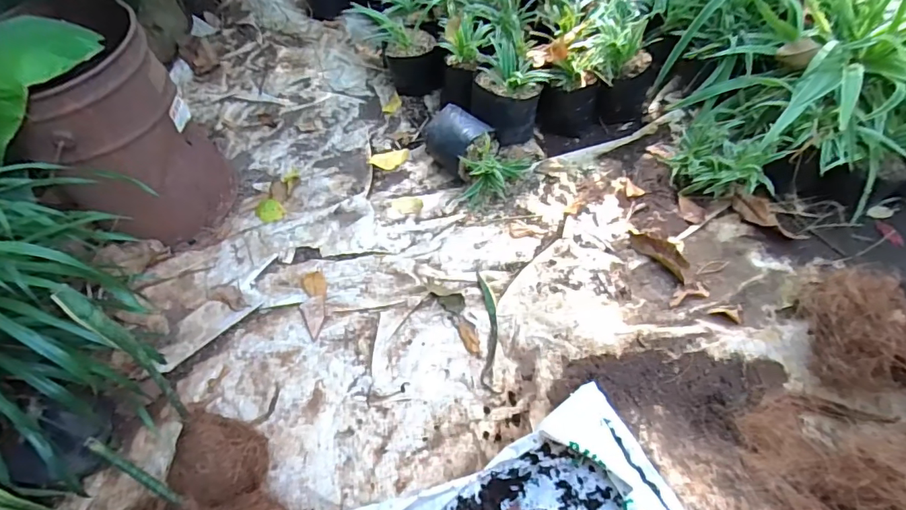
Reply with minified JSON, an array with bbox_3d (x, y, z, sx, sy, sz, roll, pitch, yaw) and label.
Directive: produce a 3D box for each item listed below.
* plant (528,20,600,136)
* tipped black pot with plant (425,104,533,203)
[{"bbox_3d":[0.239,-0.368,1.084,0.129,0.173,0.140,-12,53,-6],"label":"plant"},{"bbox_3d":[0.038,-0.205,1.014,0.193,0.096,0.144,26,59,21],"label":"tipped black pot with plant"}]

